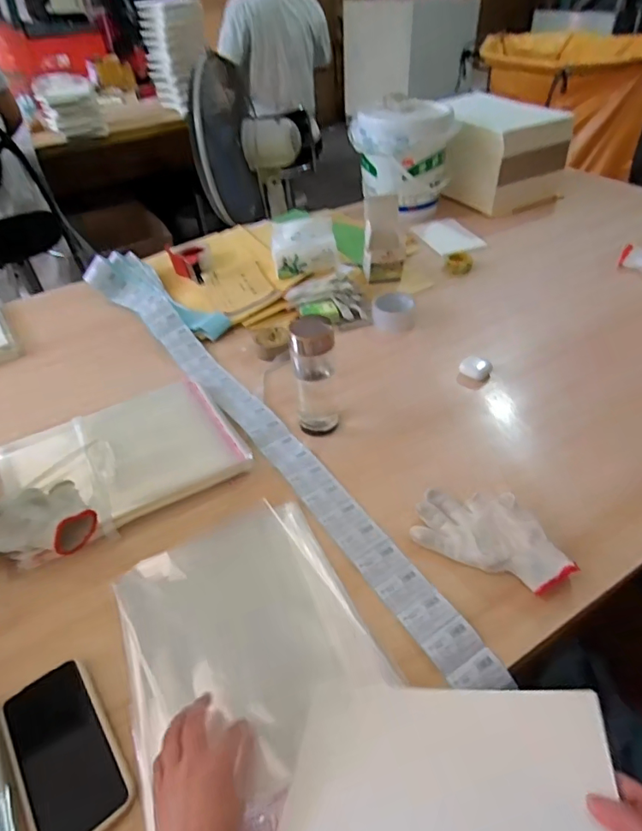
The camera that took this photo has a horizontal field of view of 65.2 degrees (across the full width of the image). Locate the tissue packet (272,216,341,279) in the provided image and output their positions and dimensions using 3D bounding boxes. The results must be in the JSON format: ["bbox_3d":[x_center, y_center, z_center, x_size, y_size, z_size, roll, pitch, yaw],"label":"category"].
[{"bbox_3d":[-0.037,-0.384,1.140,0.145,0.088,0.099,-5,43,-1],"label":"tissue packet"}]

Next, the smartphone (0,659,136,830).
[{"bbox_3d":[-0.246,0.321,0.480,0.083,0.009,0.160,-29,51,-26],"label":"smartphone"}]

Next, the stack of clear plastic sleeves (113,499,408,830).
[{"bbox_3d":[-0.082,0.252,0.555,0.257,0.013,0.320,-22,45,-17],"label":"stack of clear plastic sleeves"}]

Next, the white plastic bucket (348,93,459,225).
[{"bbox_3d":[0.218,-0.703,1.378,0.269,0.237,0.222,2,43,7],"label":"white plastic bucket"}]

